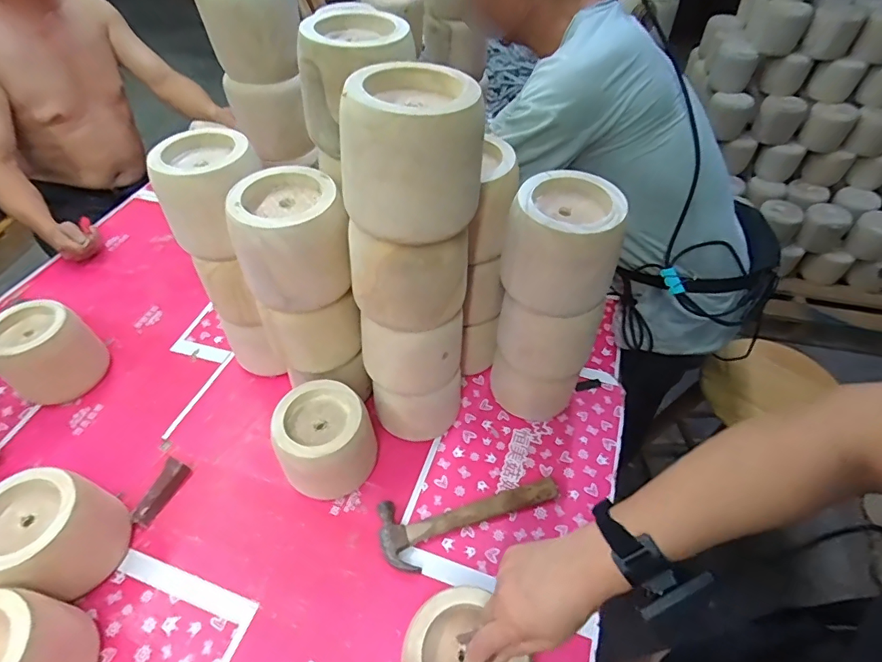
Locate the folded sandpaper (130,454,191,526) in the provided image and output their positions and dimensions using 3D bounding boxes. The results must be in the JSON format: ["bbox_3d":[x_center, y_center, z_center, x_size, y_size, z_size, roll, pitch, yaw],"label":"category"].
[{"bbox_3d":[-0.406,0.232,0.698,0.027,0.026,0.092,19,53,17],"label":"folded sandpaper"}]

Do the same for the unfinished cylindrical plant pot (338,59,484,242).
[{"bbox_3d":[-0.025,-0.171,0.457,0.121,0.119,0.113,0,49,0],"label":"unfinished cylindrical plant pot"}]

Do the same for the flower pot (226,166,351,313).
[{"bbox_3d":[-0.178,-0.109,0.574,0.118,0.119,0.121,-20,51,-16],"label":"flower pot"}]

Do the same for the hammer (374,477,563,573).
[{"bbox_3d":[0.038,0.249,0.693,0.258,0.029,0.094,-21,52,-15],"label":"hammer"}]

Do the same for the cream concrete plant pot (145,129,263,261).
[{"bbox_3d":[-0.298,-0.177,0.630,0.110,0.117,0.119,35,57,27],"label":"cream concrete plant pot"}]

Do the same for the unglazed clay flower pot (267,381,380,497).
[{"bbox_3d":[-0.165,0.154,0.694,0.122,0.120,0.117,-25,53,-18],"label":"unglazed clay flower pot"}]

